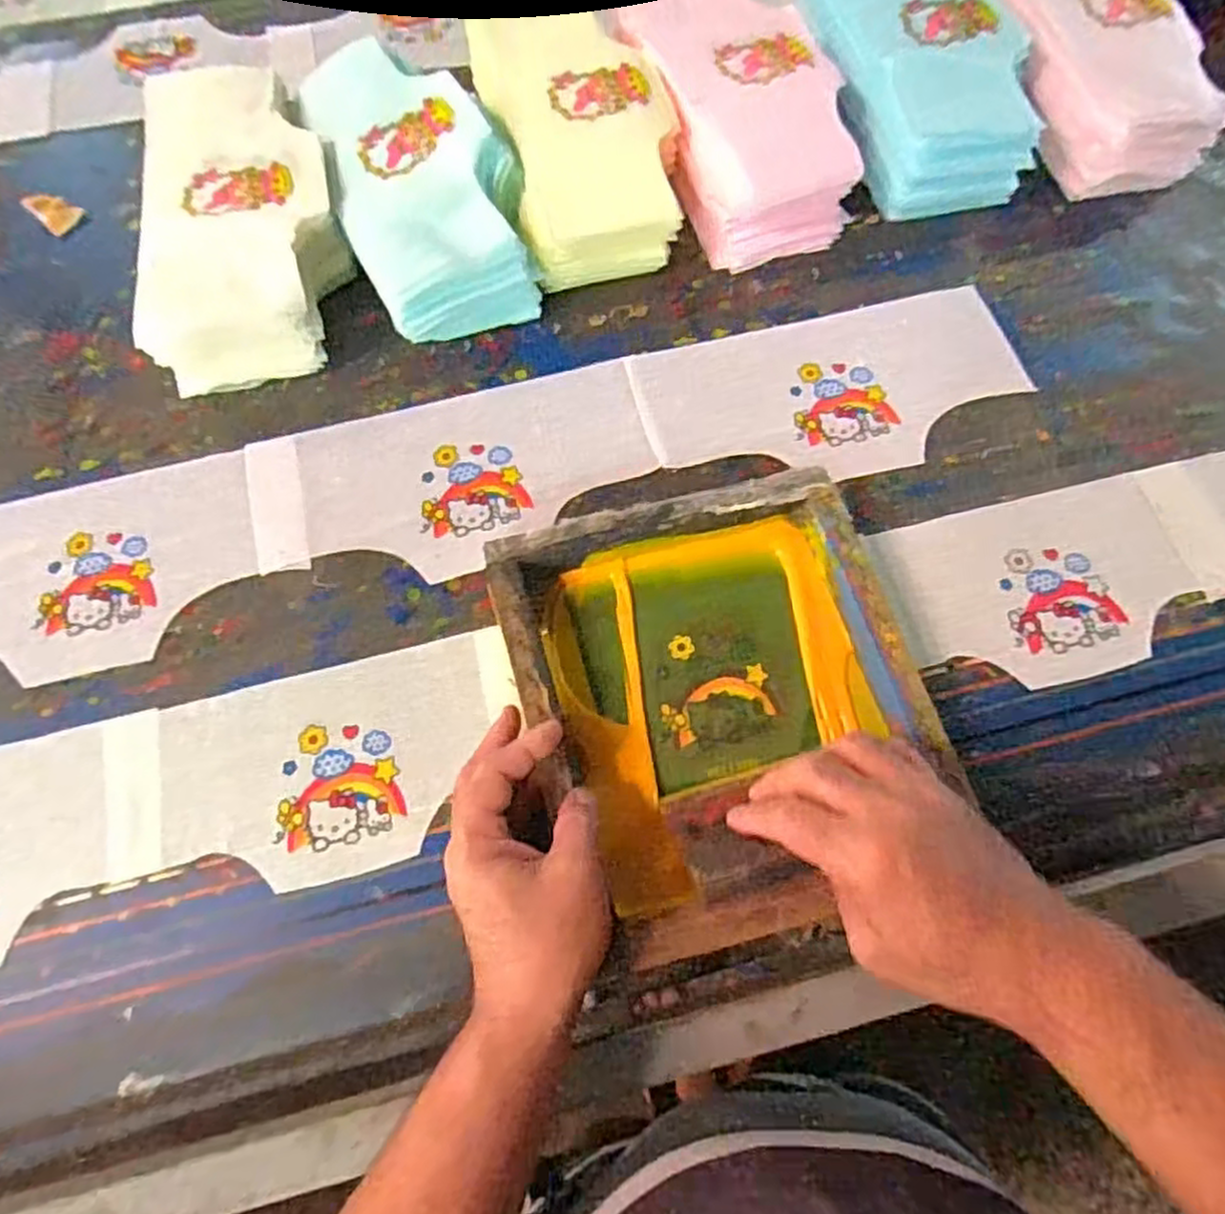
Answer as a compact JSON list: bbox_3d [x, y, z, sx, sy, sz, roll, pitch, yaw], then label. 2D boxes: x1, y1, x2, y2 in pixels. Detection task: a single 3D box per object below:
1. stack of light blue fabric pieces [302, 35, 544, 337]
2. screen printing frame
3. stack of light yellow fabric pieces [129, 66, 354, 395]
[{"bbox_3d":[-0.164,-0.364,0.647,0.157,0.081,0.298,-21,70,-8],"label":"stack of light blue fabric pieces"},{"bbox_3d":[0.069,0.058,0.486,0.242,0.055,0.275,-14,69,-7],"label":"screen printing frame"},{"bbox_3d":[-0.306,-0.321,0.630,0.170,0.077,0.290,-8,69,-3],"label":"stack of light yellow fabric pieces"}]

